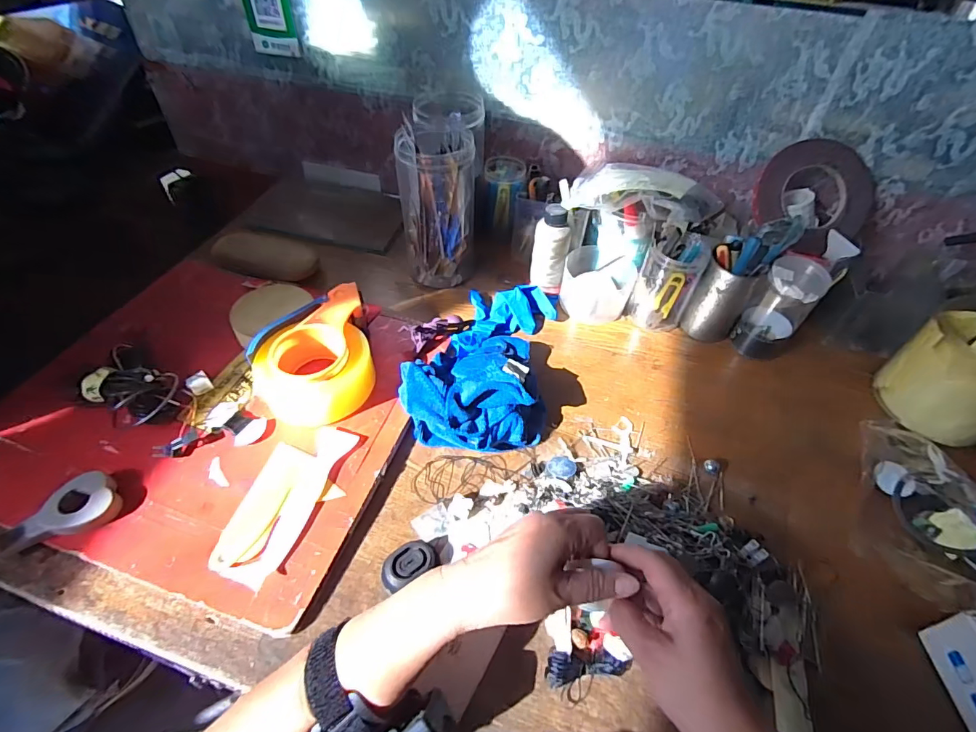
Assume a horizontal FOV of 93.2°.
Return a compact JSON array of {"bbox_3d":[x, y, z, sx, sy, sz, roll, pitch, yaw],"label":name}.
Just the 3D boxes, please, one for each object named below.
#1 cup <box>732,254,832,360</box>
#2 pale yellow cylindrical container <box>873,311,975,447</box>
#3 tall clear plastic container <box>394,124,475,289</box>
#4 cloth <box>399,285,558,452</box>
[{"bbox_3d":[0.363,-0.068,0.579,0.061,0.123,0.064,34,54,24],"label":"cup"},{"bbox_3d":[0.537,0.009,0.525,0.098,0.119,0.125,-18,52,-19],"label":"pale yellow cylindrical container"},{"bbox_3d":[-0.070,-0.223,0.642,0.095,0.195,0.101,-3,48,-7],"label":"tall clear plastic container"},{"bbox_3d":[-0.002,-0.022,0.556,0.159,0.069,0.265,9,48,4],"label":"cloth"}]

